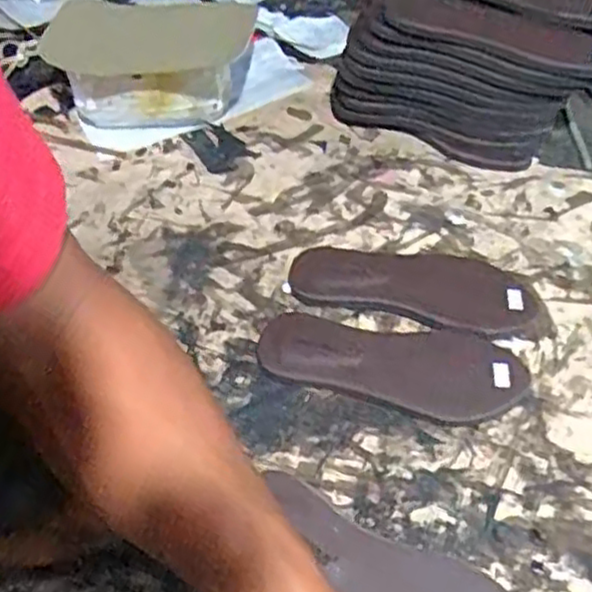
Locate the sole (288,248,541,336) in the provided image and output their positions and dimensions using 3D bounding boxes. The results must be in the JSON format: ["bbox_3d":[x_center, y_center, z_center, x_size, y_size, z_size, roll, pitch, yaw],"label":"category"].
[{"bbox_3d":[0.114,-0.013,0.714,0.232,0.012,0.092,11,49,12],"label":"sole"}]

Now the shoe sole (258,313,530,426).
[{"bbox_3d":[0.083,0.056,0.649,0.227,0.017,0.091,14,49,15],"label":"shoe sole"}]

